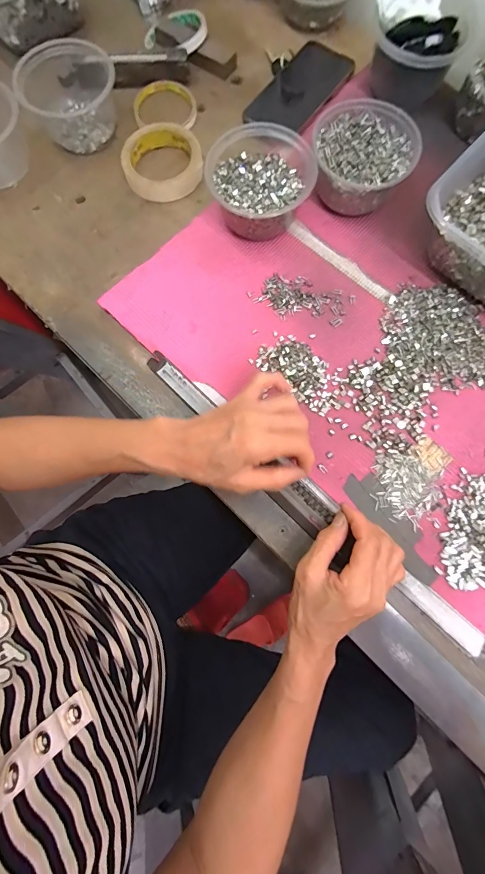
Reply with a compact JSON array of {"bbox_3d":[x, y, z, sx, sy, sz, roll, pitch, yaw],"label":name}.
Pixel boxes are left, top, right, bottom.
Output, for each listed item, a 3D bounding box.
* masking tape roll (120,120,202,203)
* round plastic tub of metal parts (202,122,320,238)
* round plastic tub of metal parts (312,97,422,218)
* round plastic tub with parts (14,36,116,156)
[{"bbox_3d":[-0.100,-0.350,0.447,0.095,0.023,0.093,0,78,1],"label":"masking tape roll"},{"bbox_3d":[0.022,-0.286,0.406,0.111,0.058,0.123,11,78,4],"label":"round plastic tub of metal parts"},{"bbox_3d":[0.135,-0.314,0.410,0.110,0.057,0.110,0,78,1],"label":"round plastic tub of metal parts"},{"bbox_3d":[-0.213,-0.427,0.444,0.111,0.062,0.115,0,78,1],"label":"round plastic tub with parts"}]

